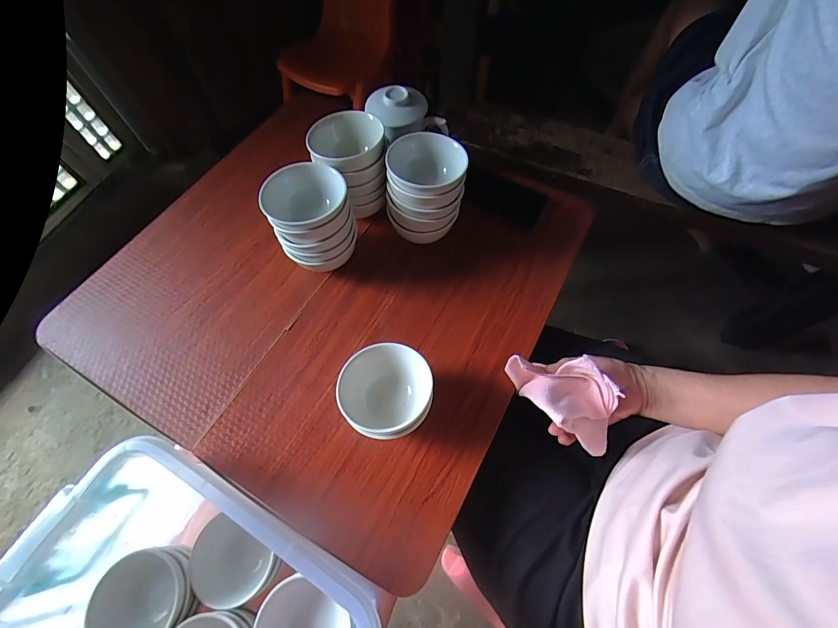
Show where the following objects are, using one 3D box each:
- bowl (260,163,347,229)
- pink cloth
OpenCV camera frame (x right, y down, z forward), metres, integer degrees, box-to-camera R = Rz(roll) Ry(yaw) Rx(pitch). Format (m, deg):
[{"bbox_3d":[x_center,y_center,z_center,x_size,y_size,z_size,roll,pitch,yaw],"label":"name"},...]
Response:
[{"bbox_3d":[-0.137,-0.135,0.447,0.100,0.051,0.083,-33,67,-15],"label":"bowl"},{"bbox_3d":[0.165,0.095,0.420,0.133,0.063,0.078,21,65,8],"label":"pink cloth"}]

